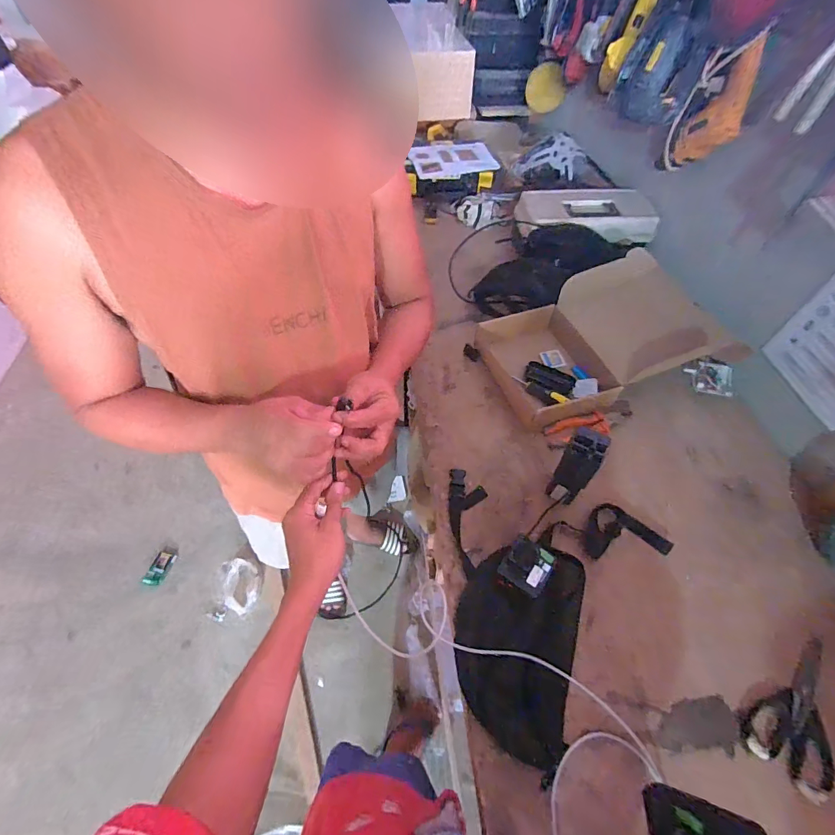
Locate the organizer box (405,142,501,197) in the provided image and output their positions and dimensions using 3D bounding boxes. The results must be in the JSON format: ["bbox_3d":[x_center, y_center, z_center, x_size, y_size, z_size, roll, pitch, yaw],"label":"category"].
[{"bbox_3d":[0.114,-0.877,1.422,0.294,0.078,0.256,-3,54,-3],"label":"organizer box"}]

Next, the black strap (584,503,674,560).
[{"bbox_3d":[0.352,0.192,0.695,0.145,0.018,0.086,-3,54,-3],"label":"black strap"}]

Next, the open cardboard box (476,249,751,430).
[{"bbox_3d":[0.413,-0.183,0.906,0.491,0.128,0.305,-17,56,-12],"label":"open cardboard box"}]

